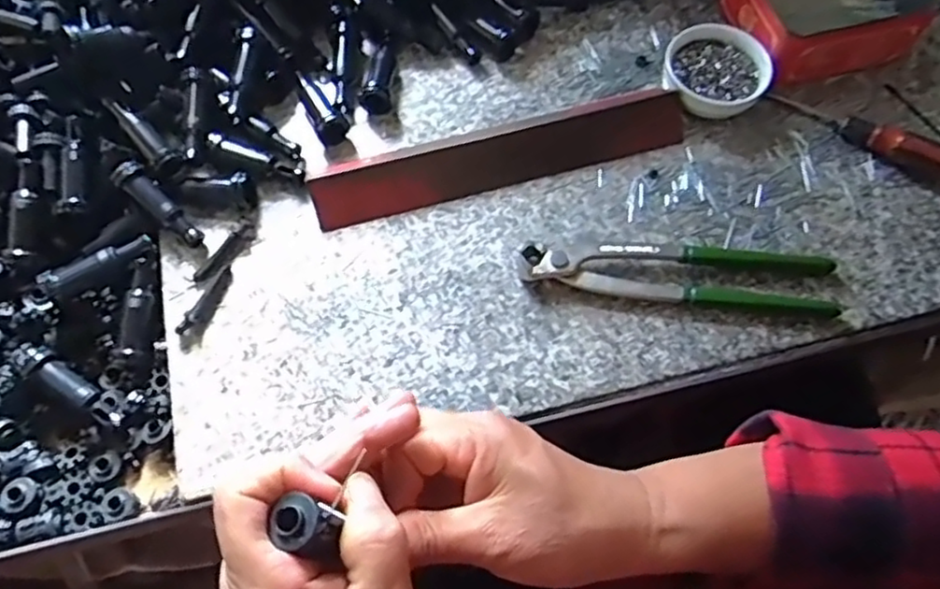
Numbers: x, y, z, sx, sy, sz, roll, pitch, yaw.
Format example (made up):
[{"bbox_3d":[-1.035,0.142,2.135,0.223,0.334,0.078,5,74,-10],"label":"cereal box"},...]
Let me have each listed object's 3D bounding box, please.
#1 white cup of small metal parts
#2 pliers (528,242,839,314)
[{"bbox_3d":[0.175,-0.161,0.481,0.070,0.024,0.069,0,66,0],"label":"white cup of small metal parts"},{"bbox_3d":[0.131,-0.013,0.425,0.196,0.012,0.041,3,66,1],"label":"pliers"}]

